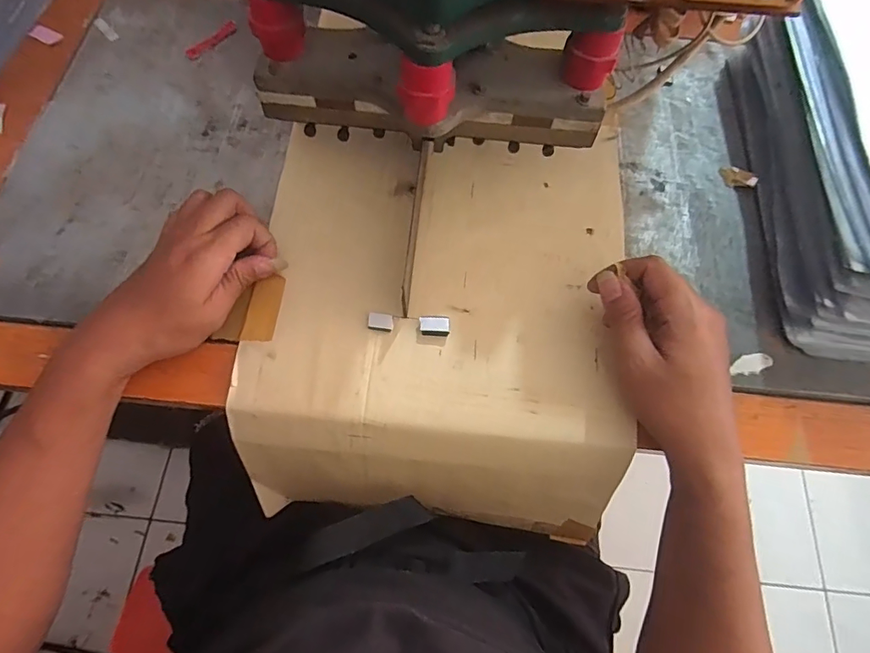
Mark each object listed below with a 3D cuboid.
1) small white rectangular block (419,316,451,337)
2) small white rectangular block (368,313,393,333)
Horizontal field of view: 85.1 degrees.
[{"bbox_3d":[0.000,-0.001,0.374,0.023,0.007,0.016,7,68,1],"label":"small white rectangular block"},{"bbox_3d":[-0.043,-0.003,0.373,0.019,0.006,0.012,5,68,1],"label":"small white rectangular block"}]

